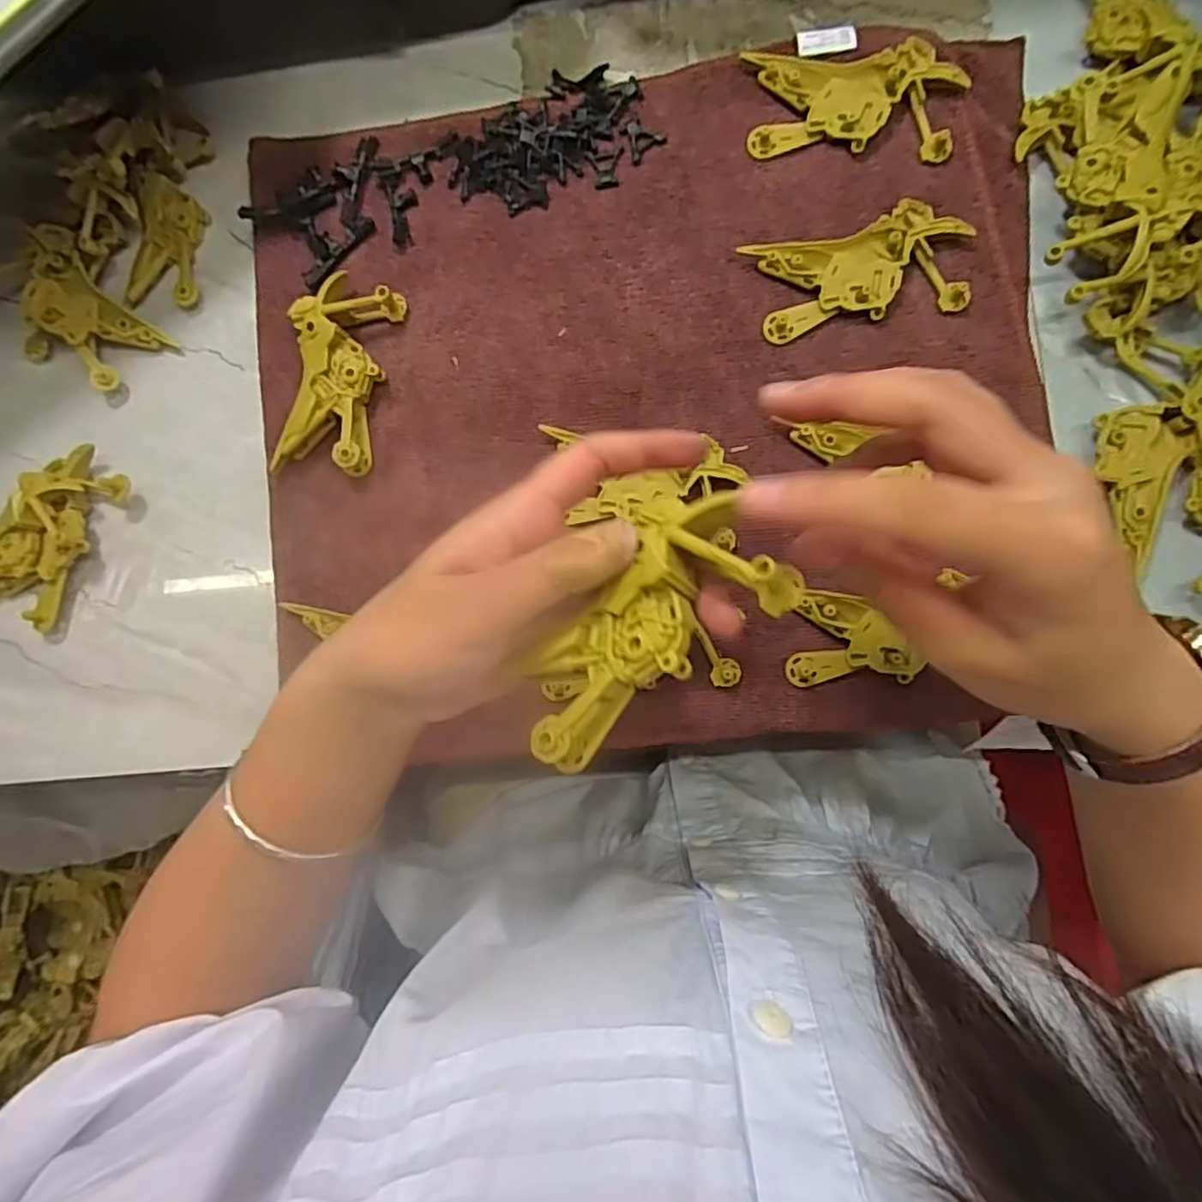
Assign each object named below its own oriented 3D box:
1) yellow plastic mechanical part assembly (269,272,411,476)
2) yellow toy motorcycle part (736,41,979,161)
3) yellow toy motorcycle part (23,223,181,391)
[{"bbox_3d":[-0.136,-0.115,0.346,0.046,0.022,0.098,13,90,5],"label":"yellow plastic mechanical part assembly"},{"bbox_3d":[0.122,-0.247,0.333,0.102,0.012,0.049,5,90,5],"label":"yellow toy motorcycle part"},{"bbox_3d":[-0.289,-0.153,0.367,0.062,0.026,0.079,-41,86,3],"label":"yellow toy motorcycle part"}]

